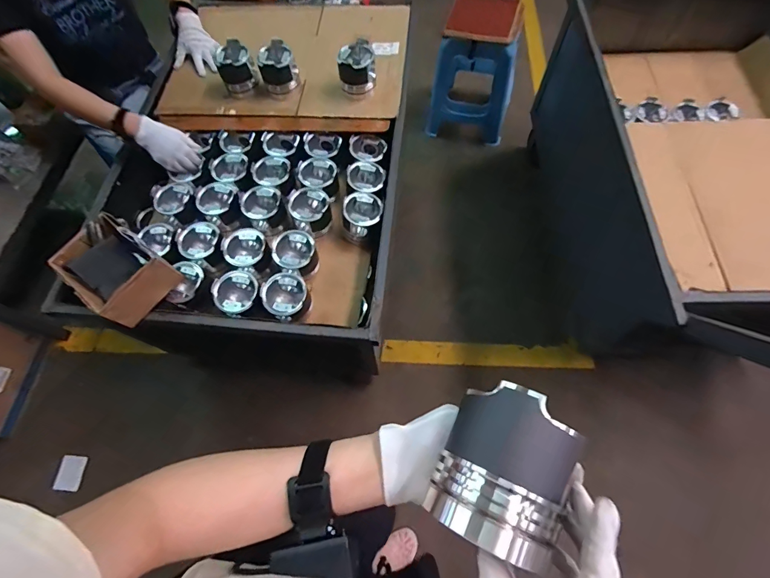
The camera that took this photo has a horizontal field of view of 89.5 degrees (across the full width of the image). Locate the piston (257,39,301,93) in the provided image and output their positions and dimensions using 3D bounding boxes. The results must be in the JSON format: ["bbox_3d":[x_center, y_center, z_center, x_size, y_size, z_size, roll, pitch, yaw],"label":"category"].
[{"bbox_3d":[-0.286,-0.591,1.056,0.092,0.124,0.092,-1,65,2],"label":"piston"}]

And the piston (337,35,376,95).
[{"bbox_3d":[-0.072,-0.587,1.033,0.092,0.111,0.092,3,66,4],"label":"piston"}]

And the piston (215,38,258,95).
[{"bbox_3d":[-0.405,-0.599,1.061,0.086,0.124,0.086,-22,67,-8],"label":"piston"}]

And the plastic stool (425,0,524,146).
[{"bbox_3d":[0.388,-0.938,1.683,0.352,0.471,0.287,9,66,6],"label":"plastic stool"}]

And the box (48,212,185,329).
[{"bbox_3d":[-0.566,-0.038,0.819,0.226,0.113,0.152,34,71,16],"label":"box"}]

